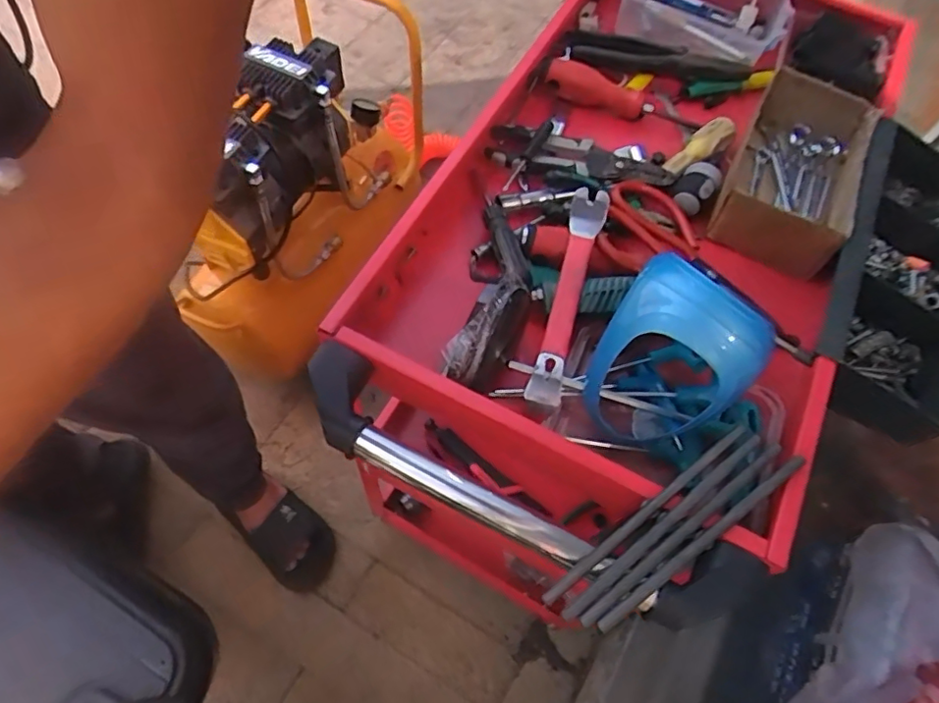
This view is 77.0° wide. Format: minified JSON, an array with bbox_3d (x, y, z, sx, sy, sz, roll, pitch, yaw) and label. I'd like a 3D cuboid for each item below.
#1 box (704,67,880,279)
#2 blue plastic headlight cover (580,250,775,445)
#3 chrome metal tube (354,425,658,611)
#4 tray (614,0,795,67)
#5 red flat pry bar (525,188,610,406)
[{"bbox_3d":[0.324,-0.178,0.589,0.119,0.064,0.234,28,65,10],"label":"box"},{"bbox_3d":[0.150,0.012,0.450,0.081,0.151,0.105,11,31,-40],"label":"blue plastic headlight cover"},{"bbox_3d":[0.019,0.105,0.384,0.211,0.022,0.017,27,65,9],"label":"chrome metal tube"},{"bbox_3d":[0.270,-0.405,0.694,0.197,0.058,0.123,30,66,11],"label":"tray"},{"bbox_3d":[0.081,-0.048,0.486,0.028,0.040,0.187,14,64,4],"label":"red flat pry bar"}]

